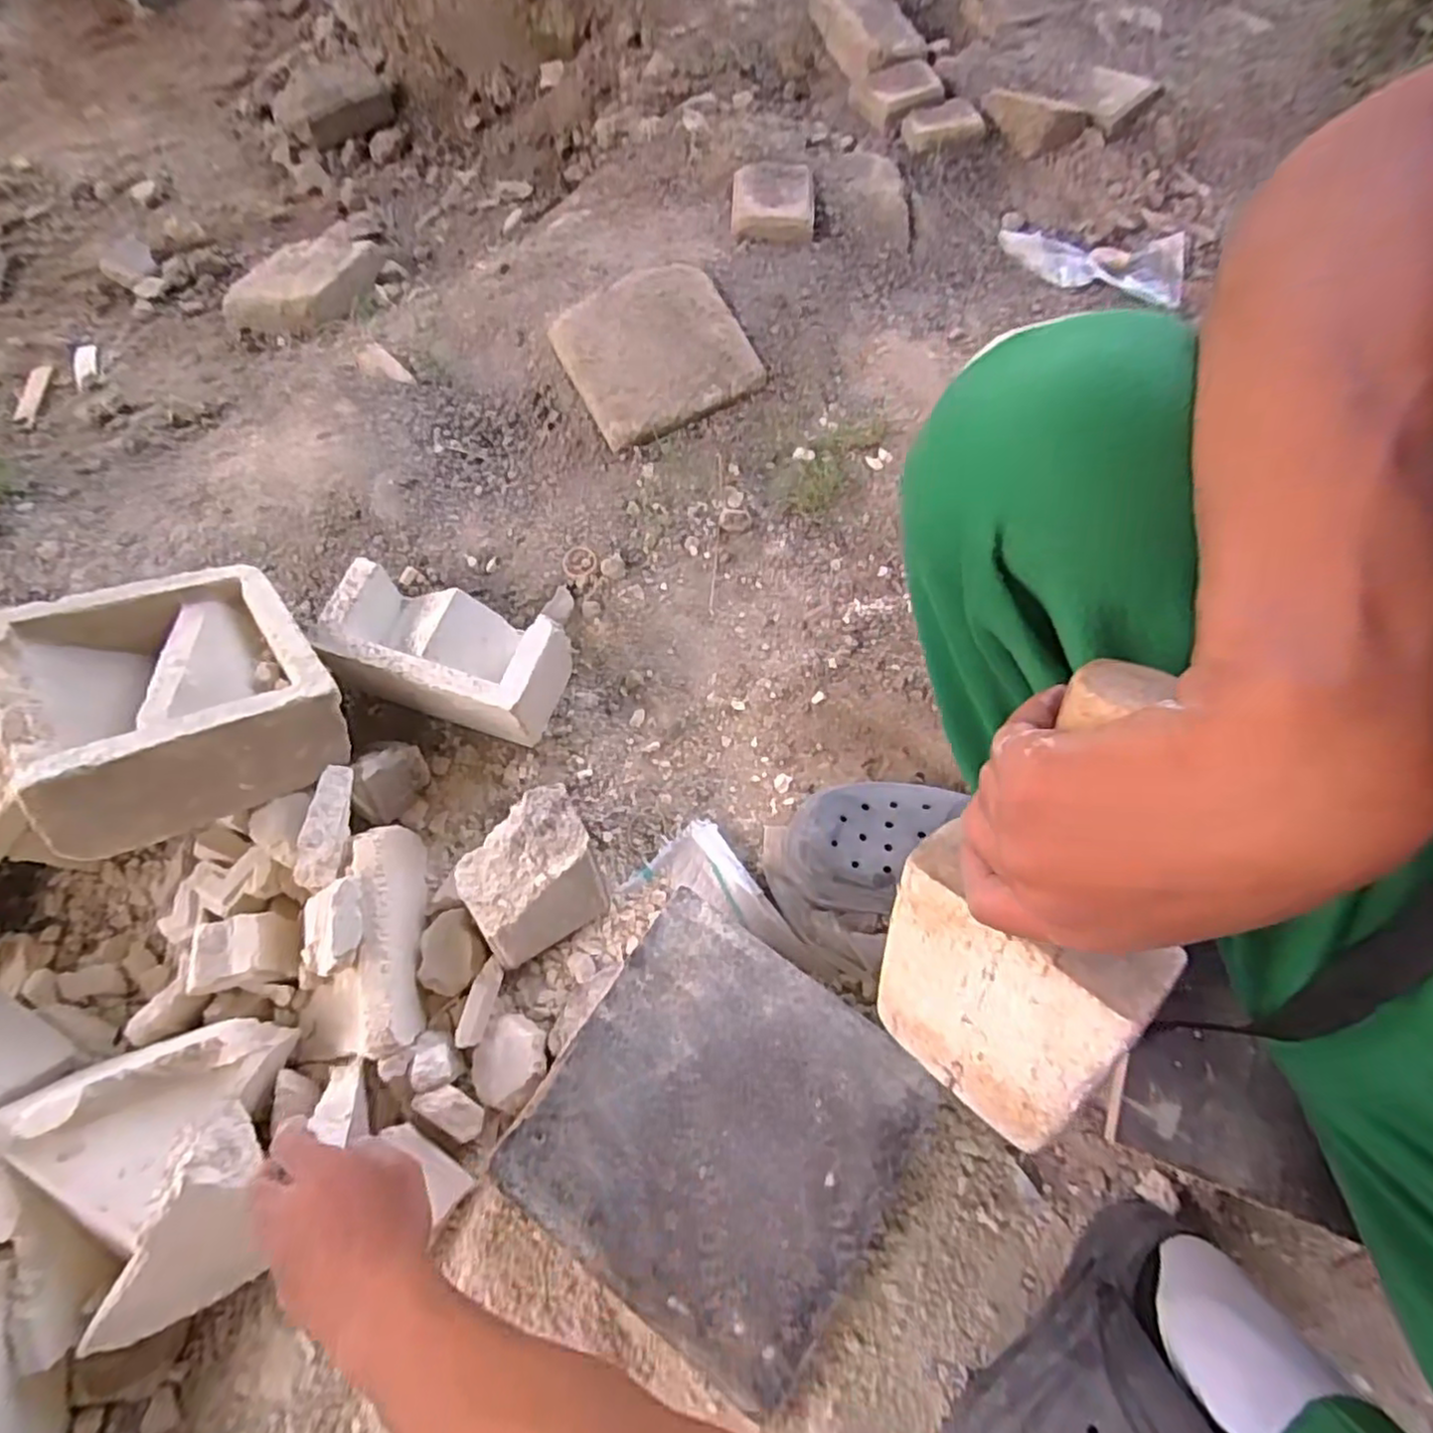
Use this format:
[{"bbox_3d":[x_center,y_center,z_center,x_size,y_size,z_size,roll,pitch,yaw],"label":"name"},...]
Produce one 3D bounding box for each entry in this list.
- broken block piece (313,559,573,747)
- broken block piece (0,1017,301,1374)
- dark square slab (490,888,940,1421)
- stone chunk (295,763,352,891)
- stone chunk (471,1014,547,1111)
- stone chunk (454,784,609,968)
[{"bbox_3d":[-0.253,-0.055,0.671,0.199,0.118,0.112,14,70,3],"label":"broken block piece"},{"bbox_3d":[-0.389,0.318,0.469,0.167,0.077,0.170,-16,69,-6],"label":"broken block piece"},{"bbox_3d":[0.004,0.293,0.503,0.245,0.016,0.240,32,72,12],"label":"dark square slab"},{"bbox_3d":[-0.315,0.088,0.564,0.031,0.022,0.098,3,69,1],"label":"stone chunk"},{"bbox_3d":[-0.162,0.276,0.558,0.063,0.027,0.063,-14,54,20],"label":"stone chunk"},{"bbox_3d":[-0.154,0.136,0.589,0.111,0.083,0.105,-29,73,-14],"label":"stone chunk"}]

